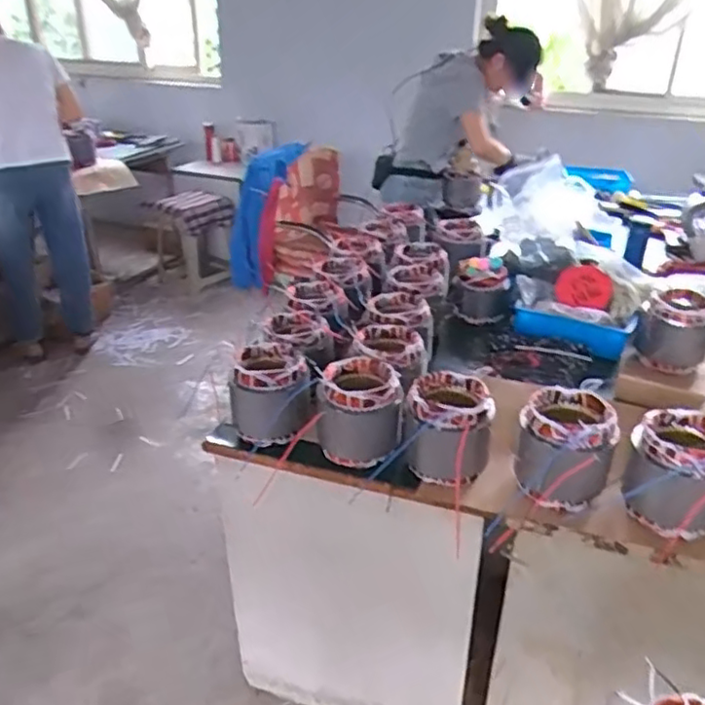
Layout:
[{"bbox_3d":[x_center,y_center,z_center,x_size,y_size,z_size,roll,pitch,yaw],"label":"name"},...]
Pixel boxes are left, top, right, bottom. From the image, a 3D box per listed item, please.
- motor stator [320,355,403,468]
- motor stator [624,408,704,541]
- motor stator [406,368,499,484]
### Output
[{"bbox_3d":[0.015,0.117,1.224,0.150,0.155,0.171,1,29,0],"label":"motor stator"},{"bbox_3d":[0.531,0.206,1.062,0.153,0.173,0.165,1,29,0],"label":"motor stator"},{"bbox_3d":[0.174,0.136,1.166,0.148,0.150,0.144,6,29,10],"label":"motor stator"}]

